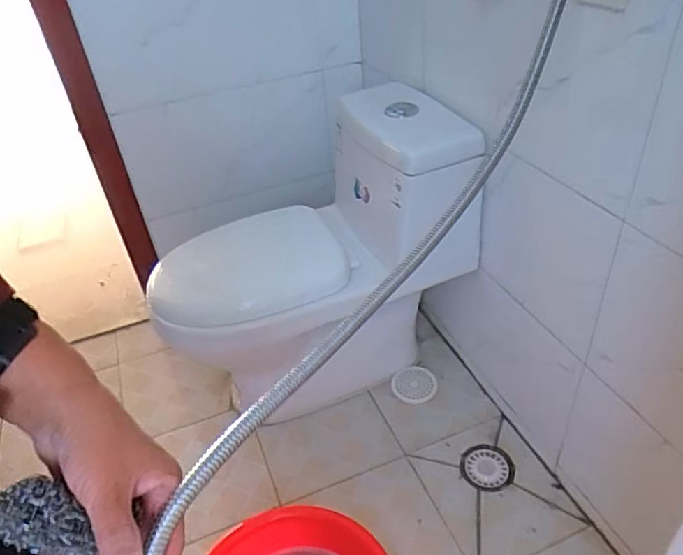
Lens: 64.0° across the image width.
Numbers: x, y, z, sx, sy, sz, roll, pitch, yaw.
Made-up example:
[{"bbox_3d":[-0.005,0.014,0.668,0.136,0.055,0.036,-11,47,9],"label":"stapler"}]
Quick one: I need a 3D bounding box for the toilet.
[{"bbox_3d":[-0.084,-0.015,1.293,0.667,0.681,0.427,-17,39,-15],"label":"toilet"}]

